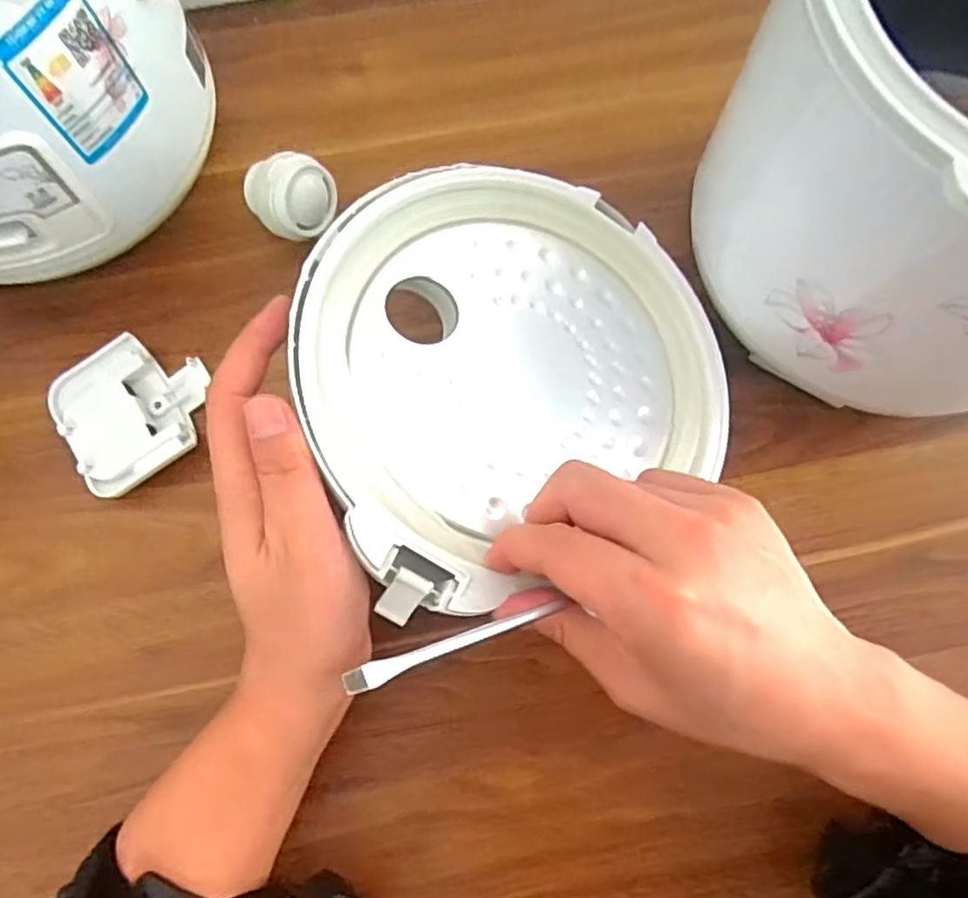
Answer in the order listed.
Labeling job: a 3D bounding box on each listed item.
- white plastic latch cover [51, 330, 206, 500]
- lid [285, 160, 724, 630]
[{"bbox_3d":[-0.184,-0.022,0.357,0.075,0.011,0.071,-36,77,-9],"label":"white plastic latch cover"},{"bbox_3d":[0.008,-0.040,0.328,0.194,0.048,0.194,-26,83,-24],"label":"lid"}]

